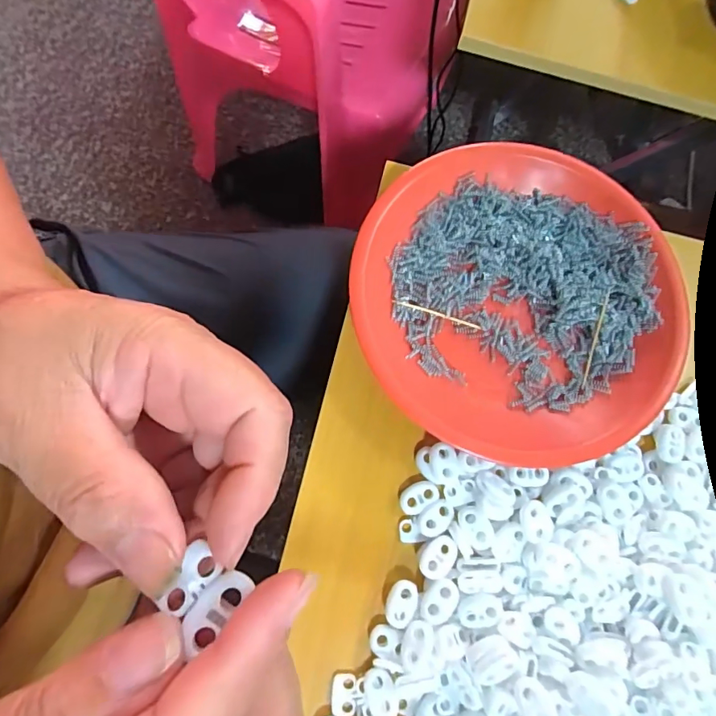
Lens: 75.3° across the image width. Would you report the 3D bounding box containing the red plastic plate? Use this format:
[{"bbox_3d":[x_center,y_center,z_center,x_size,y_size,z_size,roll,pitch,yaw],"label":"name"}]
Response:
[{"bbox_3d":[0.096,-0.036,0.276,0.192,0.029,0.187,1,76,-5],"label":"red plastic plate"}]

